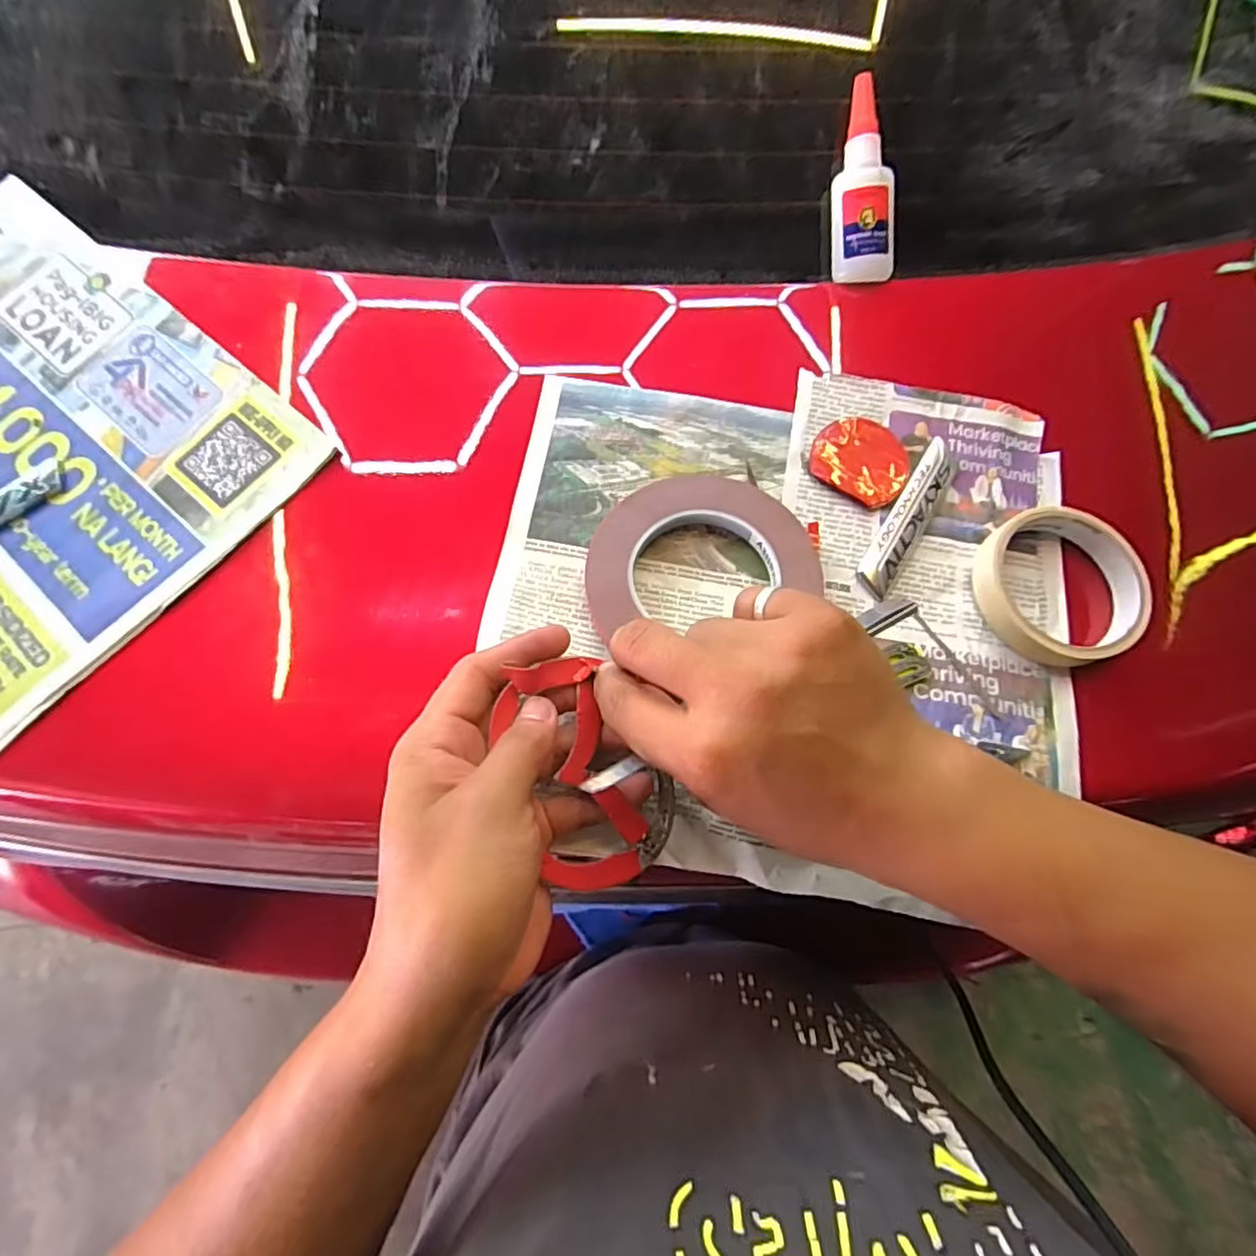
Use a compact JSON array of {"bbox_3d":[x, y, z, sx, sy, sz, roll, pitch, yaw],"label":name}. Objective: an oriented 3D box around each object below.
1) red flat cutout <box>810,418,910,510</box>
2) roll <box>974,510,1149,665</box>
[{"bbox_3d":[0.139,-0.100,0.372,0.055,0.004,0.050,0,74,0],"label":"red flat cutout"},{"bbox_3d":[0.237,-0.024,0.344,0.086,0.019,0.087,0,74,0],"label":"roll"}]

